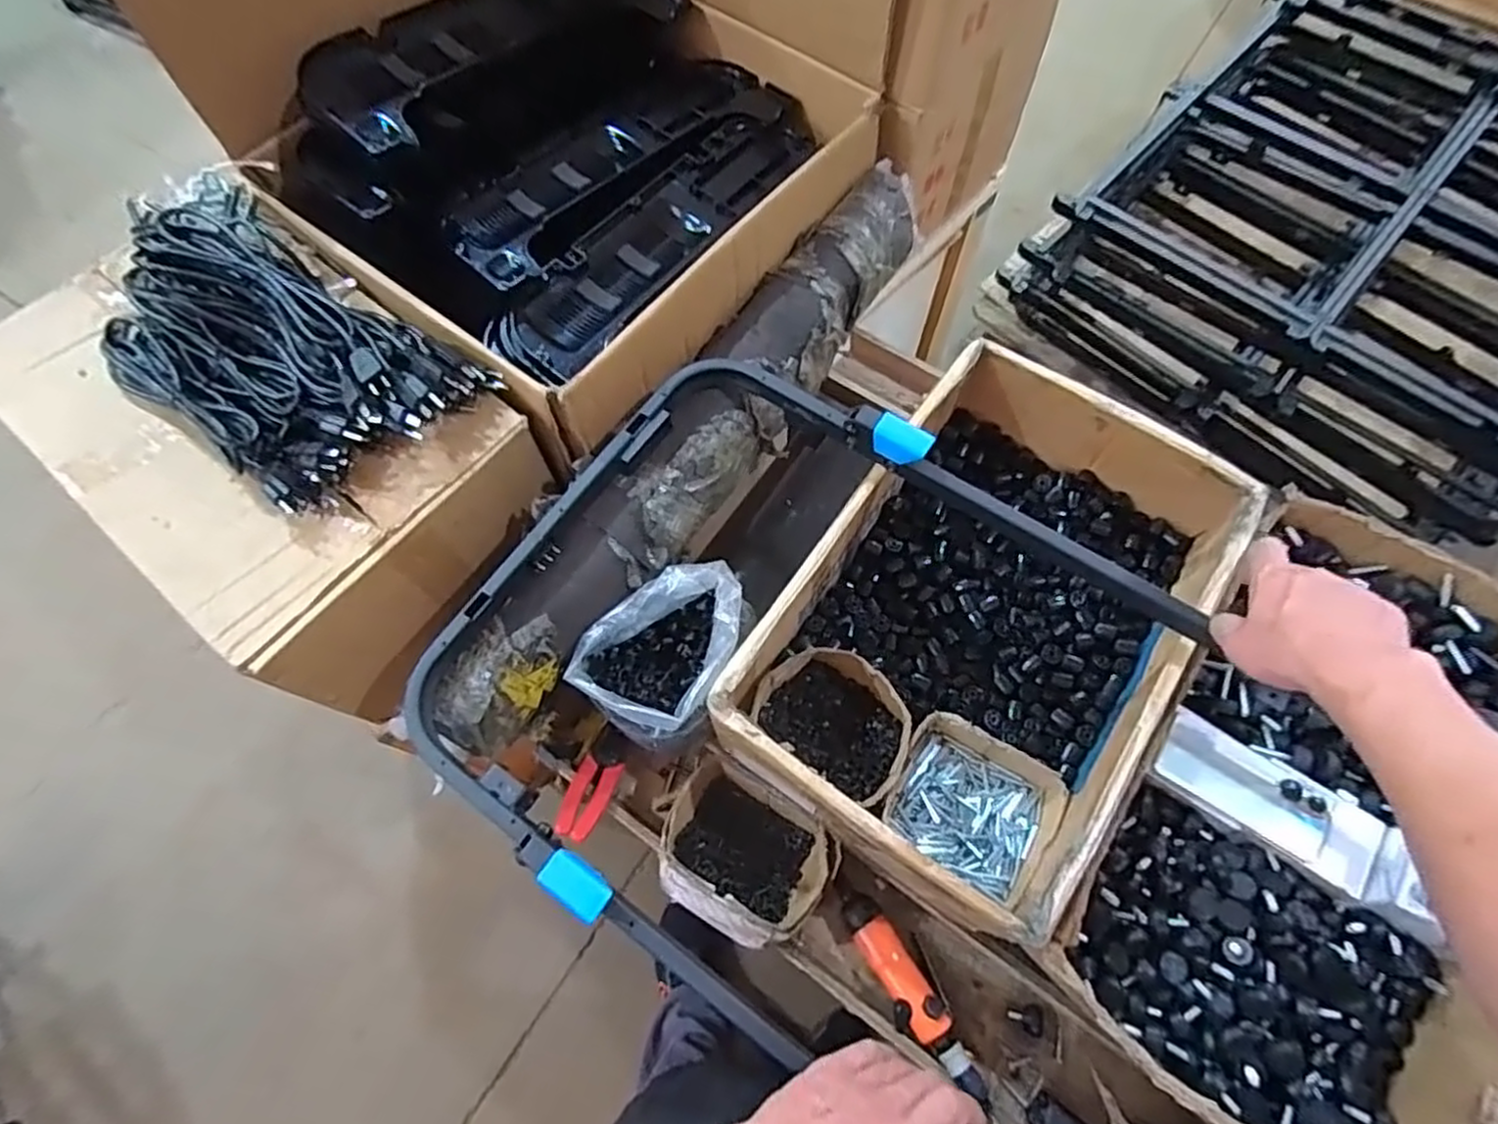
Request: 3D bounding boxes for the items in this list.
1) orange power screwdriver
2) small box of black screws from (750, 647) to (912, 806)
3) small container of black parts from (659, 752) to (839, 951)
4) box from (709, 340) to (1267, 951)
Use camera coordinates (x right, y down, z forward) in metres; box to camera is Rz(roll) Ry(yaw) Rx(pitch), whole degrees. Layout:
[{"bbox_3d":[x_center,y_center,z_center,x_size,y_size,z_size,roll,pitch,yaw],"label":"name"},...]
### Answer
[{"bbox_3d":[0.166,0.433,0.718,0.061,0.042,0.210,-26,68,-9],"label":"orange power screwdriver"},{"bbox_3d":[0.094,0.167,0.761,0.157,0.050,0.129,34,72,16],"label":"small box of black screws"},{"bbox_3d":[-0.007,0.303,0.739,0.174,0.086,0.140,31,71,15],"label":"small container of black parts"},{"bbox_3d":[0.259,0.049,0.759,0.354,0.161,0.562,33,71,15],"label":"box"}]

